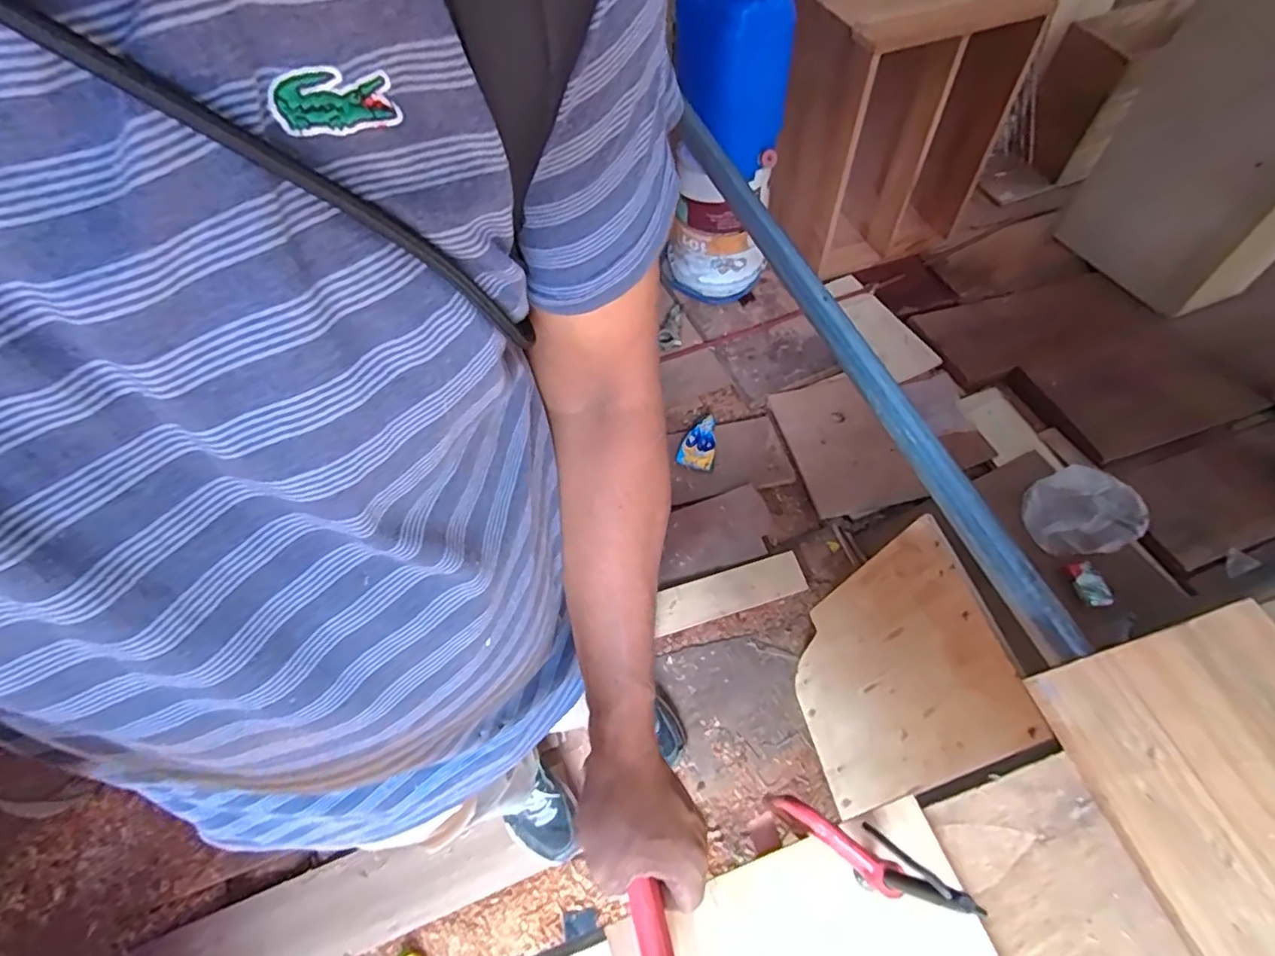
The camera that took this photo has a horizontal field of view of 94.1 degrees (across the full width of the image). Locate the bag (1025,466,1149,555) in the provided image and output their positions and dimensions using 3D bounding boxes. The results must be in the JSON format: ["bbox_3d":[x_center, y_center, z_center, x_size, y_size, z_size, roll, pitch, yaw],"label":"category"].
[{"bbox_3d":[0.977,0.060,1.287,0.220,0.085,0.185,-5,58,0],"label":"bag"}]

